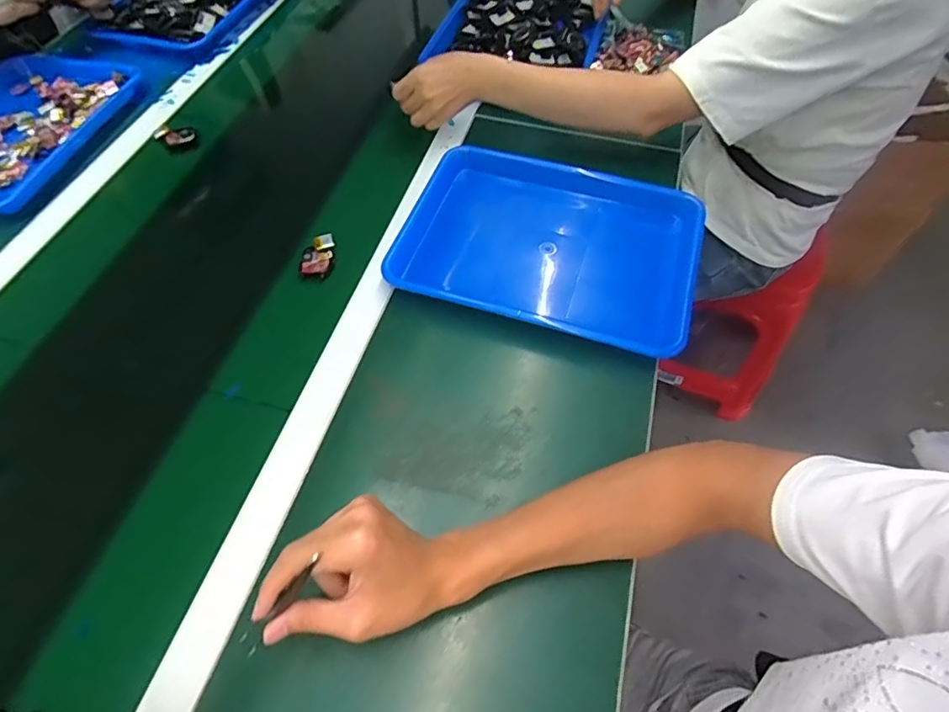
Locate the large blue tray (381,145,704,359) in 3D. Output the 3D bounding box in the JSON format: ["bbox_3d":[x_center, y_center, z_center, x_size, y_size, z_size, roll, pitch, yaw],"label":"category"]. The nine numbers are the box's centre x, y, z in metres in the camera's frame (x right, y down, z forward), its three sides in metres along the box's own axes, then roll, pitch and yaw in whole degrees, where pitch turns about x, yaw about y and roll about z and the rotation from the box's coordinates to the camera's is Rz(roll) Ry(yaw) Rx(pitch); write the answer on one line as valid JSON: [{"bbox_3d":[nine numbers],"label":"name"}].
[{"bbox_3d":[0.090,-0.125,0.625,0.321,0.078,0.248,20,61,7],"label":"large blue tray"}]

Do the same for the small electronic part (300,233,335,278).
[{"bbox_3d":[-0.186,-0.119,0.615,0.036,0.013,0.054,-1,57,1],"label":"small electronic part"}]

